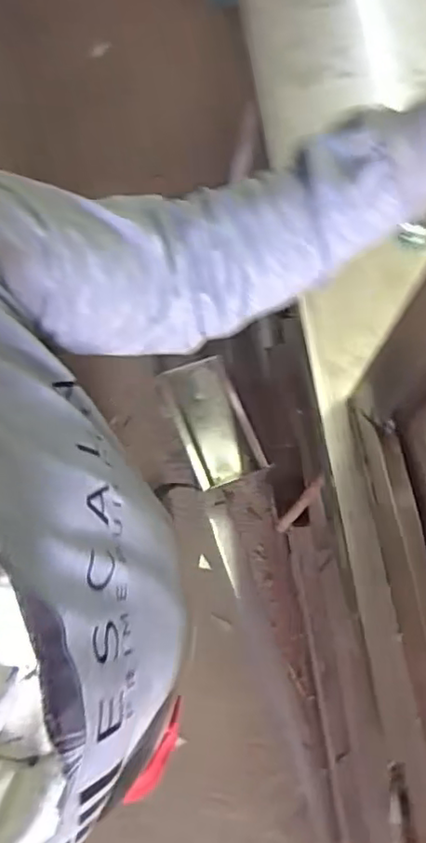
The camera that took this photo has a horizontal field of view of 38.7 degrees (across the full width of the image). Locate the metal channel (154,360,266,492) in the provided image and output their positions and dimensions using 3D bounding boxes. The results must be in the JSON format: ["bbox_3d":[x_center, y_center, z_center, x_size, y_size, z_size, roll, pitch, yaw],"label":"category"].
[{"bbox_3d":[-0.002,0.005,1.475,0.166,0.076,0.305,-19,70,-10],"label":"metal channel"}]

